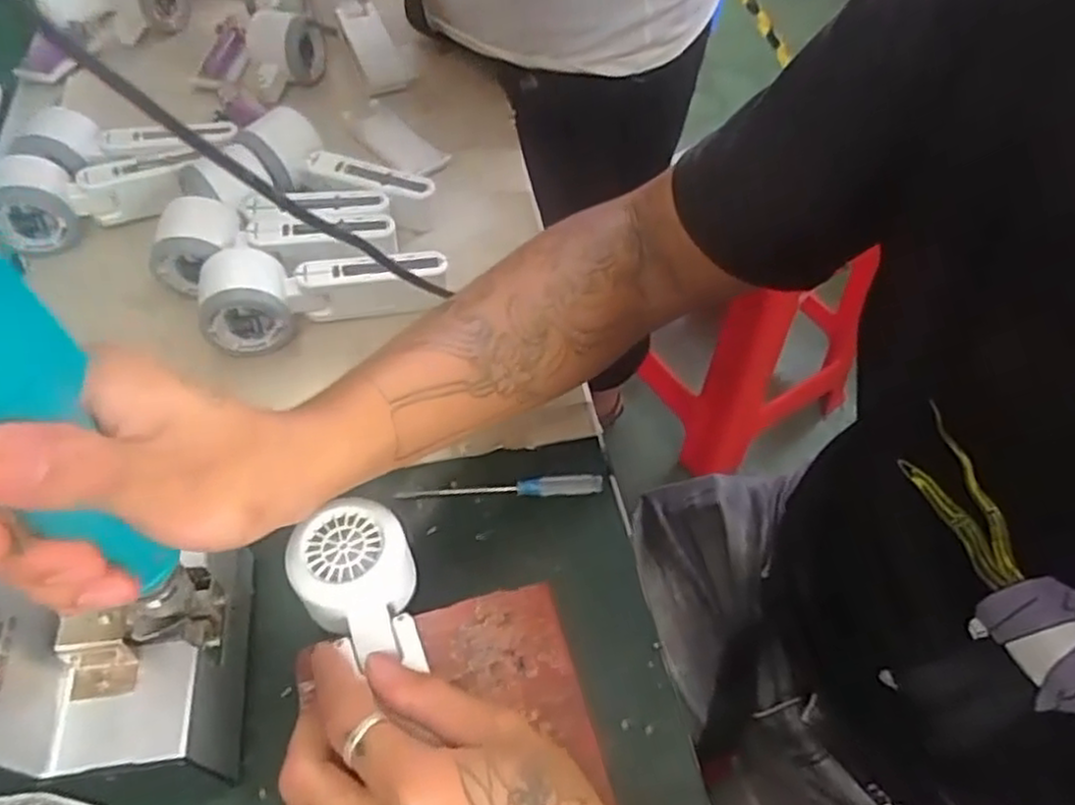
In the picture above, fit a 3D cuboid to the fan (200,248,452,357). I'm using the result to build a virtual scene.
[{"bbox_3d":[-0.151,-0.079,0.509,0.162,0.045,0.056,-9,57,-10],"label":"fan"}]

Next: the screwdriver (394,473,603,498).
[{"bbox_3d":[-0.023,0.054,0.450,0.125,0.012,0.011,-2,56,-6],"label":"screwdriver"}]

